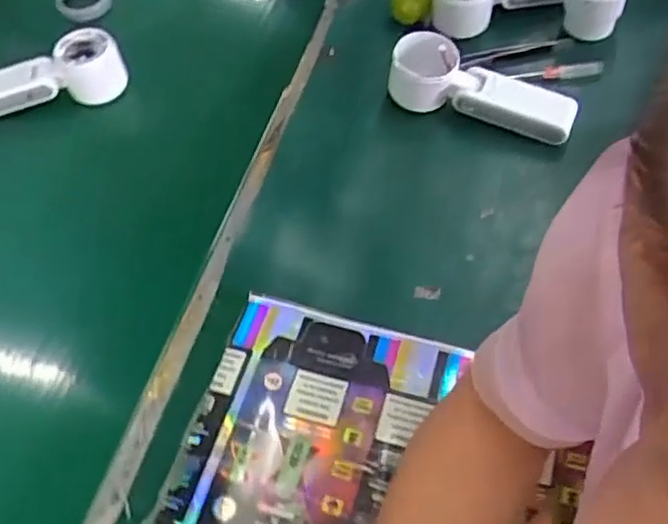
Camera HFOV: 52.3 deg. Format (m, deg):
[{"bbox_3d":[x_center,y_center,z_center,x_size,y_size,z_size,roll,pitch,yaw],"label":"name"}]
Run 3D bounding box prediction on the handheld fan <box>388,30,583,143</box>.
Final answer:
[{"bbox_3d":[0.133,-0.156,0.606,0.164,0.052,0.048,19,59,15],"label":"handheld fan"}]

